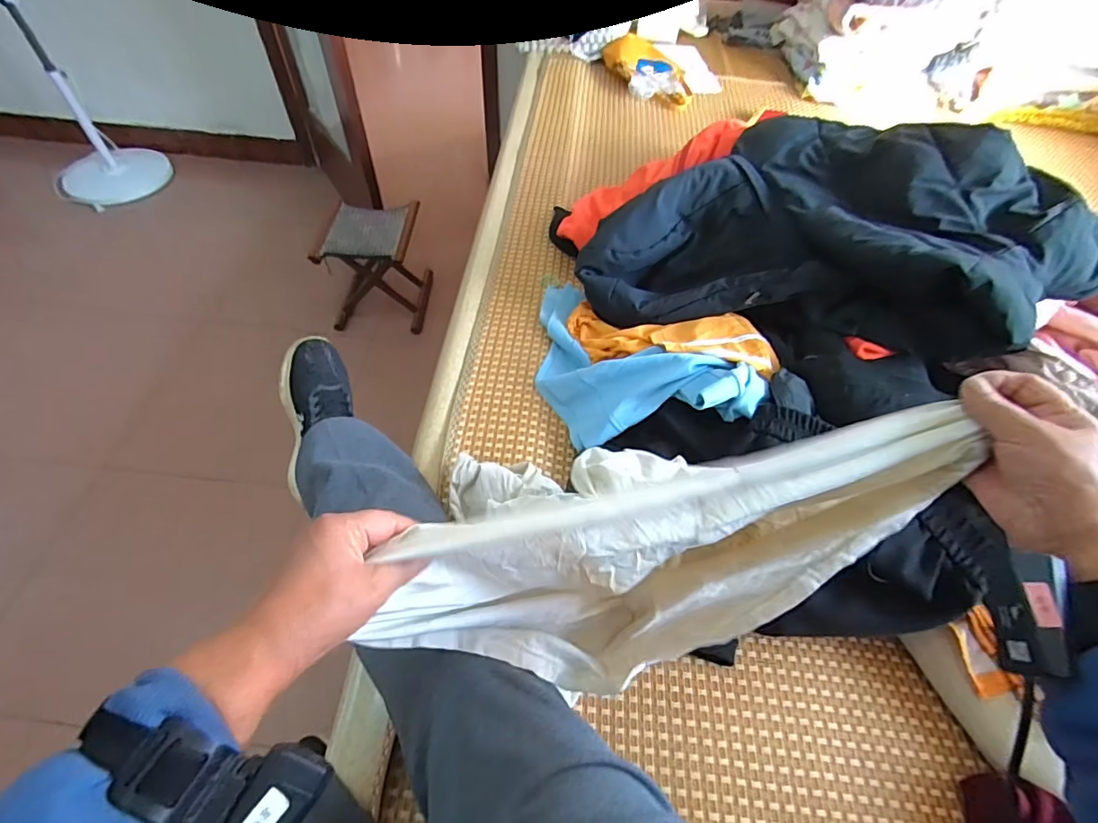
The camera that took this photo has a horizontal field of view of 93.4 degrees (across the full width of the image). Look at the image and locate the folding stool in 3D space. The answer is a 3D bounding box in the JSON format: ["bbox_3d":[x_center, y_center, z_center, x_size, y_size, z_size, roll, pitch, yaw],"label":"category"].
[{"bbox_3d":[-0.587,-0.501,1.762,0.297,0.290,0.293,3,54,-2],"label":"folding stool"}]

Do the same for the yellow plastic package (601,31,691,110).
[{"bbox_3d":[0.274,-0.960,1.457,0.161,0.067,0.330,-25,59,-19],"label":"yellow plastic package"}]

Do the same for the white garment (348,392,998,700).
[{"bbox_3d":[0.103,0.141,0.442,0.425,0.242,0.096,-10,55,-9],"label":"white garment"}]

